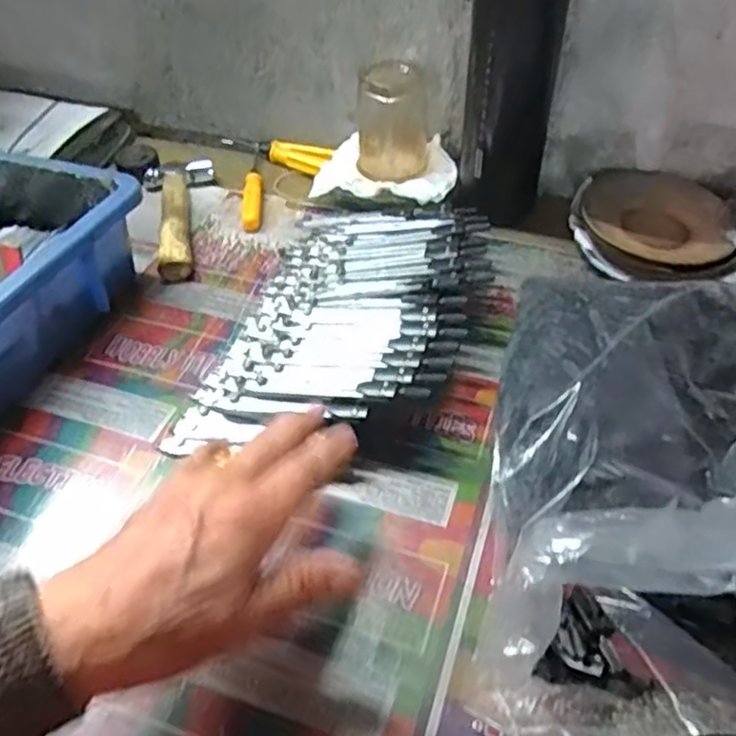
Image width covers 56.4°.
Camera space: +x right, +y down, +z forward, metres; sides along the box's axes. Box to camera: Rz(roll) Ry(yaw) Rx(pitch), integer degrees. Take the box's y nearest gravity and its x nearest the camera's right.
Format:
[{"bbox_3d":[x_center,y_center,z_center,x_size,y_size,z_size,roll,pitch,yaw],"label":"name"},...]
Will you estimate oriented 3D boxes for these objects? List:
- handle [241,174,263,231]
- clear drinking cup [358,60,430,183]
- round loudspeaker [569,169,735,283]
[{"bbox_3d":[-0.098,-0.144,0.587,0.014,0.018,0.069,-2,45,-1],"label":"handle"},{"bbox_3d":[0.021,-0.206,0.565,0.060,0.079,0.057,3,45,4],"label":"clear drinking cup"},{"bbox_3d":[0.218,-0.112,0.528,0.119,0.024,0.120,0,45,0],"label":"round loudspeaker"}]

